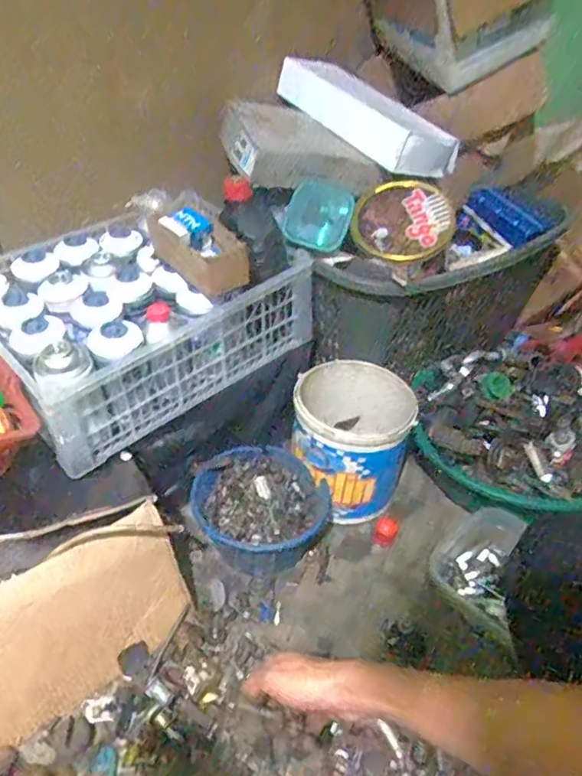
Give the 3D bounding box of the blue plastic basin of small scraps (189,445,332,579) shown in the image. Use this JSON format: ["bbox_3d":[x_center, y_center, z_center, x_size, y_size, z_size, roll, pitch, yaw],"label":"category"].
[{"bbox_3d":[-0.041,0.184,0.873,0.184,0.100,0.173,2,39,-1],"label":"blue plastic basin of small scraps"}]

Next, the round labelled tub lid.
[{"bbox_3d":[0.167,-0.245,0.853,0.138,0.027,0.134,-3,76,12],"label":"round labelled tub lid"}]

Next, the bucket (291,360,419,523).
[{"bbox_3d":[0.093,0.079,0.916,0.178,0.177,0.176,2,39,-1],"label":"bucket"}]

